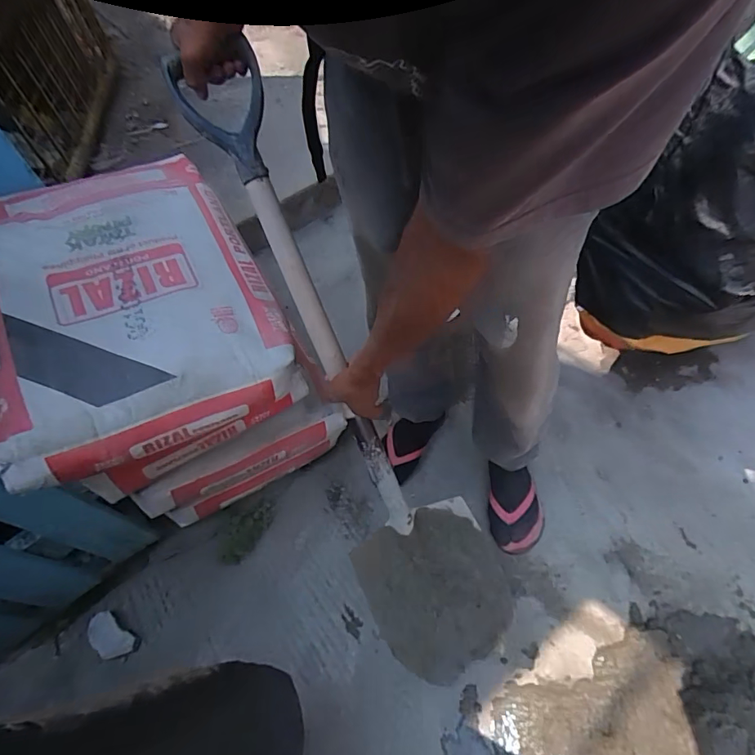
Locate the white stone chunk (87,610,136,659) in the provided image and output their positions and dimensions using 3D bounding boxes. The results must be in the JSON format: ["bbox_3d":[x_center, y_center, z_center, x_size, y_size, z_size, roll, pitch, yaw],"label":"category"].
[{"bbox_3d":[-0.558,0.536,0.961,0.118,0.024,0.066,32,65,22],"label":"white stone chunk"}]

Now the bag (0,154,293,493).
[{"bbox_3d":[-0.418,-0.146,0.784,0.417,0.144,0.556,-25,59,-12],"label":"bag"}]

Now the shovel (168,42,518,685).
[{"bbox_3d":[-0.023,0.036,0.694,0.211,0.951,0.101,-24,14,-11],"label":"shovel"}]

